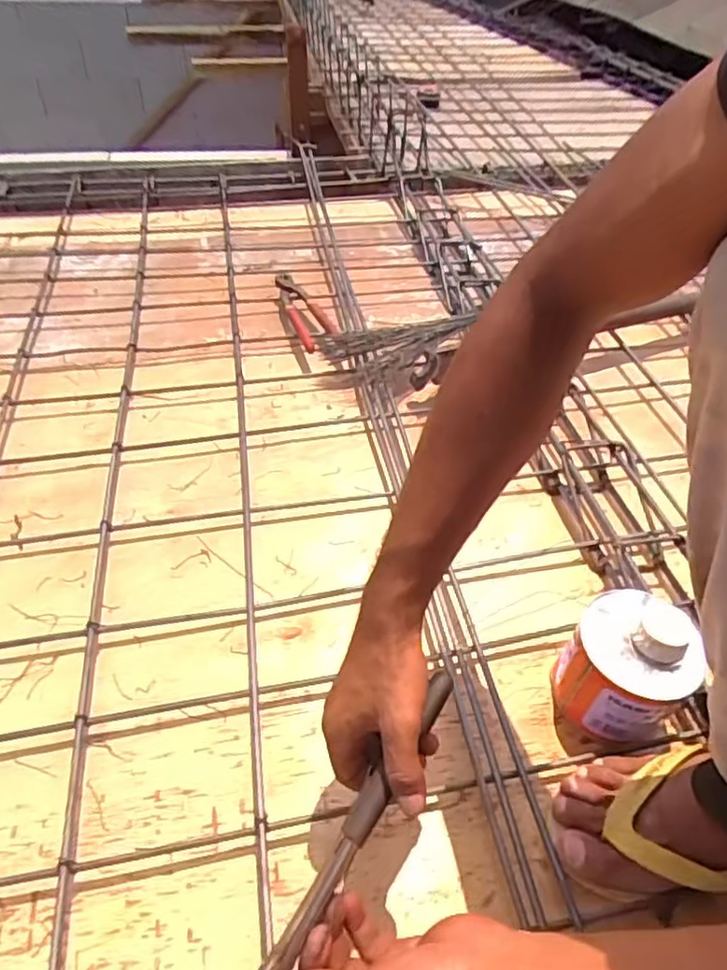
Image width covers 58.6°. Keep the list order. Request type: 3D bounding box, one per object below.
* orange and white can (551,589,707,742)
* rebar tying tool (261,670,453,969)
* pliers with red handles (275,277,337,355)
[{"bbox_3d":[0.220,0.153,0.547,0.096,0.110,0.092,2,45,-2],"label":"orange and white can"},{"bbox_3d":[-0.004,0.215,0.405,0.018,0.021,0.225,26,65,22],"label":"rebar tying tool"},{"bbox_3d":[-0.091,-0.269,1.014,0.061,0.022,0.218,-13,47,-16],"label":"pliers with red handles"}]

